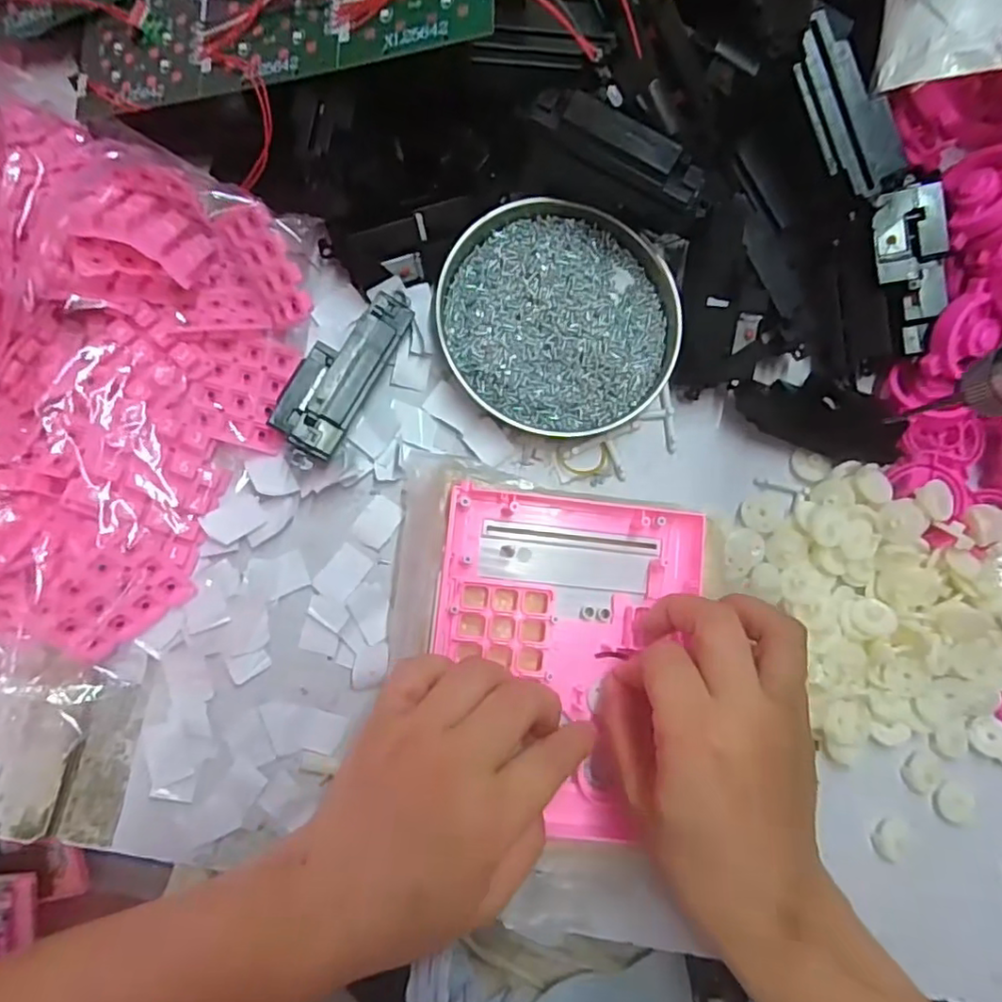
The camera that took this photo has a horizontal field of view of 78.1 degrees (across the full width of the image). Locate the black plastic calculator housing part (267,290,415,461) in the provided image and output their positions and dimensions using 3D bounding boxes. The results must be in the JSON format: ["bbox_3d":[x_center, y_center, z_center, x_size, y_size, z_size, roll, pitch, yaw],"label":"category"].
[{"bbox_3d":[-0.084,-0.073,0.327,0.035,0.020,0.098,29,81,-2],"label":"black plastic calculator housing part"}]

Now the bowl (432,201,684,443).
[{"bbox_3d":[0.034,-0.106,0.352,0.135,0.020,0.129,1,83,-6],"label":"bowl"}]

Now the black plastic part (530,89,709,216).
[{"bbox_3d":[0.062,-0.177,0.311,0.098,0.022,0.022,29,81,-2],"label":"black plastic part"}]

